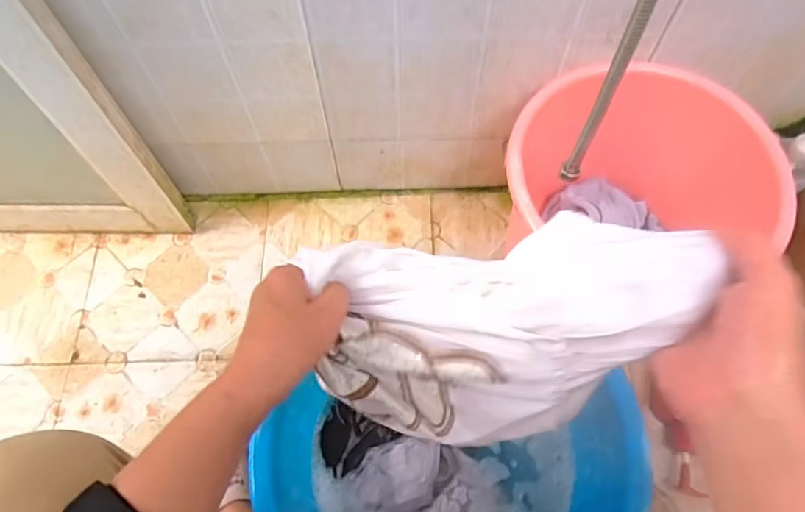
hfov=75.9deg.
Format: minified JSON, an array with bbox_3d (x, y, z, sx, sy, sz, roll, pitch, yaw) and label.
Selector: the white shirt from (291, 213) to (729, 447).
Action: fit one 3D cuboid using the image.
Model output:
[{"bbox_3d":[0.062,0.060,0.391,0.252,0.182,0.125,1,64,1],"label":"white shirt"}]

